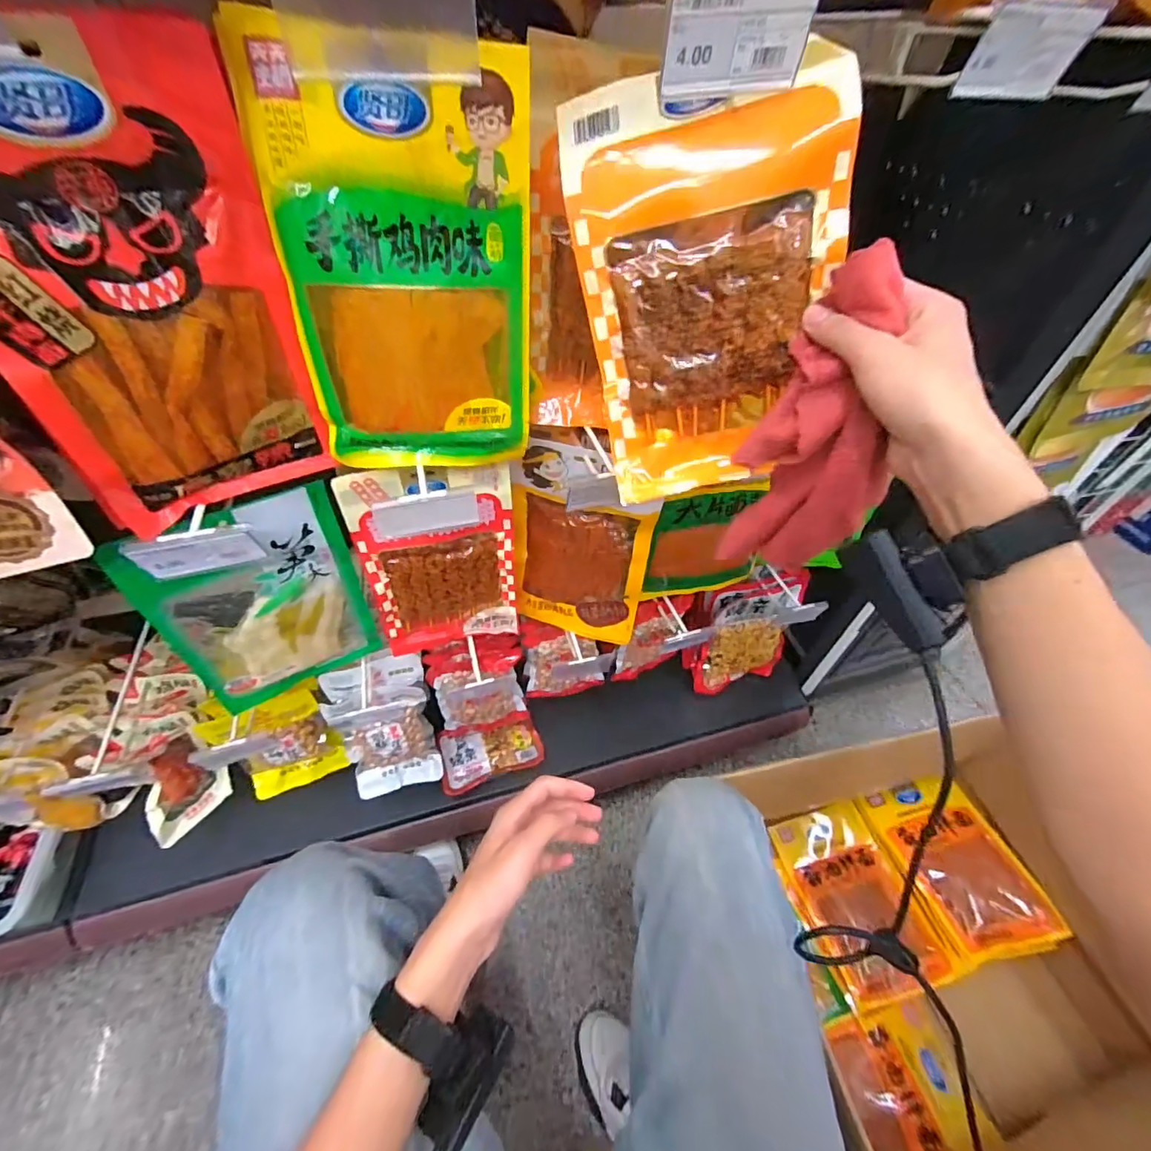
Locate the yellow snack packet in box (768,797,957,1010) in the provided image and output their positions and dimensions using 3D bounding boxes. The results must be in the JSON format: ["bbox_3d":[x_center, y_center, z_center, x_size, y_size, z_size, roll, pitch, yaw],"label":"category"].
[{"bbox_3d":[0.456,0.519,0.809,0.166,0.024,0.258,-9,49,-12],"label":"yellow snack packet in box"}]

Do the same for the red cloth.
[{"bbox_3d":[0.166,-0.092,0.341,0.093,0.217,0.034,17,40,21],"label":"red cloth"}]

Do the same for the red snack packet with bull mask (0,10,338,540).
[{"bbox_3d":[-0.262,-0.162,0.317,0.160,0.250,0.039,-25,55,-24],"label":"red snack packet with bull mask"}]

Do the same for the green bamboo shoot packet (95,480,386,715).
[{"bbox_3d":[-0.305,0.034,0.506,0.177,0.252,0.037,-23,54,-23],"label":"green bamboo shoot packet"}]

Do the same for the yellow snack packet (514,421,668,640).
[{"bbox_3d":[0.007,-0.037,0.612,0.166,0.281,0.043,13,42,7],"label":"yellow snack packet"}]

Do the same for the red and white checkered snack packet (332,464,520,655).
[{"bbox_3d":[-0.152,-0.010,0.571,0.165,0.261,0.031,-10,50,-13],"label":"red and white checkered snack packet"}]

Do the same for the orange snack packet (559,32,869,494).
[{"bbox_3d":[0.090,-0.180,0.331,0.158,0.240,0.030,-8,29,9],"label":"orange snack packet"}]

